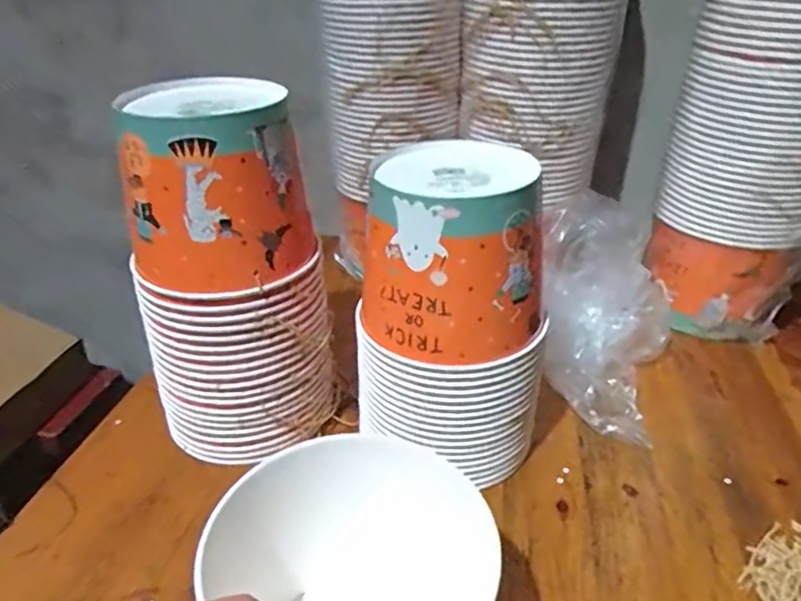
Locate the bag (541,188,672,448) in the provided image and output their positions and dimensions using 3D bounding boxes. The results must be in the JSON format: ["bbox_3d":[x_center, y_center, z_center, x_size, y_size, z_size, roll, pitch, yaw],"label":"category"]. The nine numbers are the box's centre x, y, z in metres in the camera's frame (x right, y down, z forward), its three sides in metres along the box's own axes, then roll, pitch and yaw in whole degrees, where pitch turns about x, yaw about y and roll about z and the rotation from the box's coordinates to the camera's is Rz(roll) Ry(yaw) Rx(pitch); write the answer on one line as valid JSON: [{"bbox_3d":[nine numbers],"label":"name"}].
[{"bbox_3d":[0.215,0.020,0.635,0.138,0.153,0.186,10,33,17],"label":"bag"}]

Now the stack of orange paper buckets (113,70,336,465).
[{"bbox_3d":[-0.151,-0.023,0.533,0.153,0.307,0.141,-11,33,-17],"label":"stack of orange paper buckets"}]

